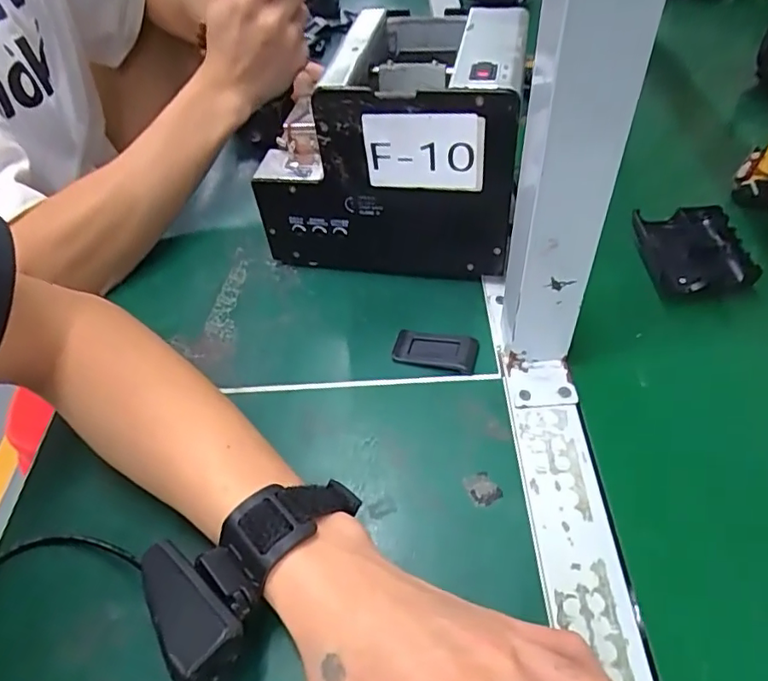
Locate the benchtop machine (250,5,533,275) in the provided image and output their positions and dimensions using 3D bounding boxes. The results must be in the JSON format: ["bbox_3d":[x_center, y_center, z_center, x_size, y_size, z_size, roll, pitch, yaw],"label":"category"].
[{"bbox_3d":[0.006,-0.146,0.436,0.180,0.149,0.132,5,49,11],"label":"benchtop machine"}]

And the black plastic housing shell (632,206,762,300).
[{"bbox_3d":[0.230,-0.064,0.434,0.073,0.029,0.085,2,49,8],"label":"black plastic housing shell"}]

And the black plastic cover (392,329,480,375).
[{"bbox_3d":[0.035,0.007,0.391,0.055,0.007,0.030,8,50,14],"label":"black plastic cover"}]

